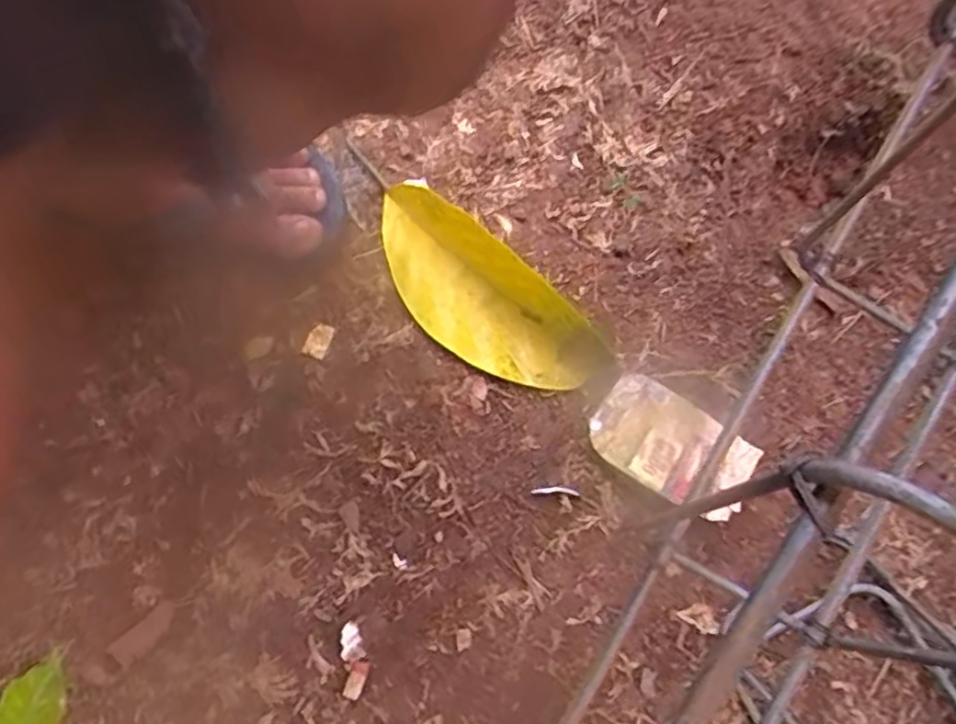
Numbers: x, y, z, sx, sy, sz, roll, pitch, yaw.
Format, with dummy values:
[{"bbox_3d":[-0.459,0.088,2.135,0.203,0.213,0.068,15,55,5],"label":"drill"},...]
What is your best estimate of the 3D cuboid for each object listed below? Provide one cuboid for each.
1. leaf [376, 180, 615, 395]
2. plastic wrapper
[{"bbox_3d":[-0.003,-0.044,0.481,0.188,0.055,0.068,40,81,8],"label":"leaf"},{"bbox_3d":[0.129,0.056,0.484,0.109,0.026,0.064,32,80,7],"label":"plastic wrapper"}]

